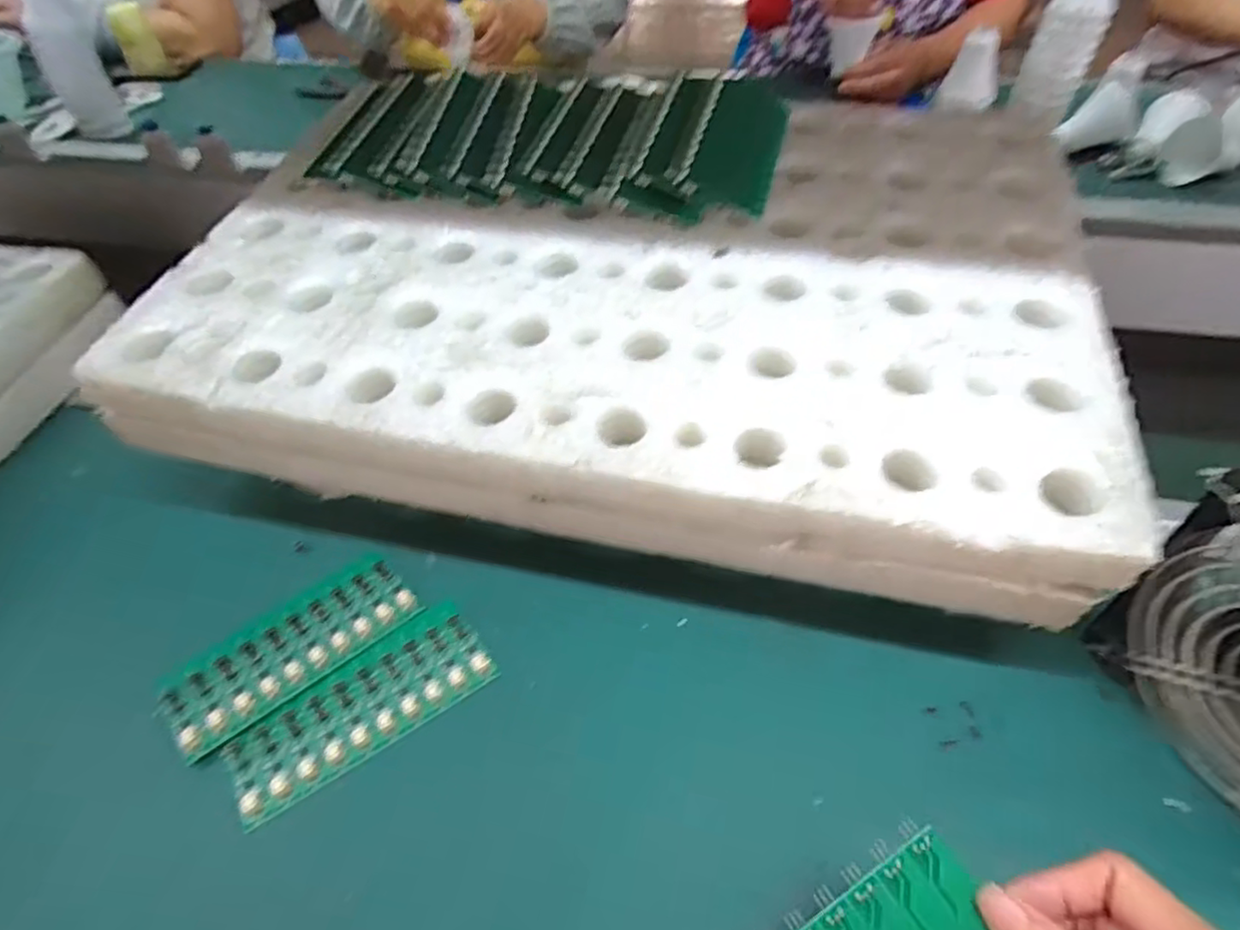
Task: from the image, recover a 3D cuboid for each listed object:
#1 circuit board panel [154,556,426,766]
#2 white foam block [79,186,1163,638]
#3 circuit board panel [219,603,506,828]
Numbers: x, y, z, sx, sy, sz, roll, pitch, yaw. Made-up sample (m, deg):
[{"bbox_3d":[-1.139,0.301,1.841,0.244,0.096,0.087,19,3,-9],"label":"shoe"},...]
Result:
[{"bbox_3d":[-0.190,0.102,0.391,0.136,0.012,0.062,-34,53,-27],"label":"circuit board panel"},{"bbox_3d":[-0.018,-0.059,0.414,0.553,0.083,0.211,8,47,11],"label":"white foam block"},{"bbox_3d":[-0.140,0.129,0.369,0.134,0.012,0.058,-29,51,-23],"label":"circuit board panel"}]

